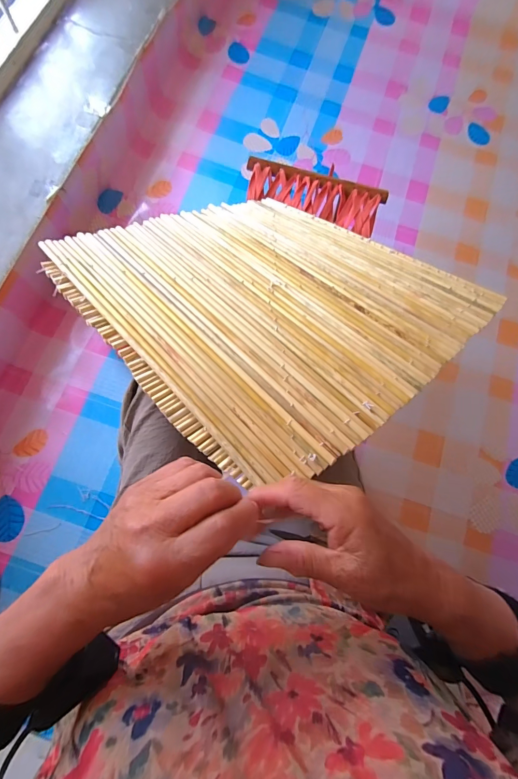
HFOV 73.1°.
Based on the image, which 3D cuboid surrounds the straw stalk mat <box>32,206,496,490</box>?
[{"bbox_3d":[0.020,-0.138,0.492,0.441,0.032,0.457,-35,68,-23],"label":"straw stalk mat"}]

